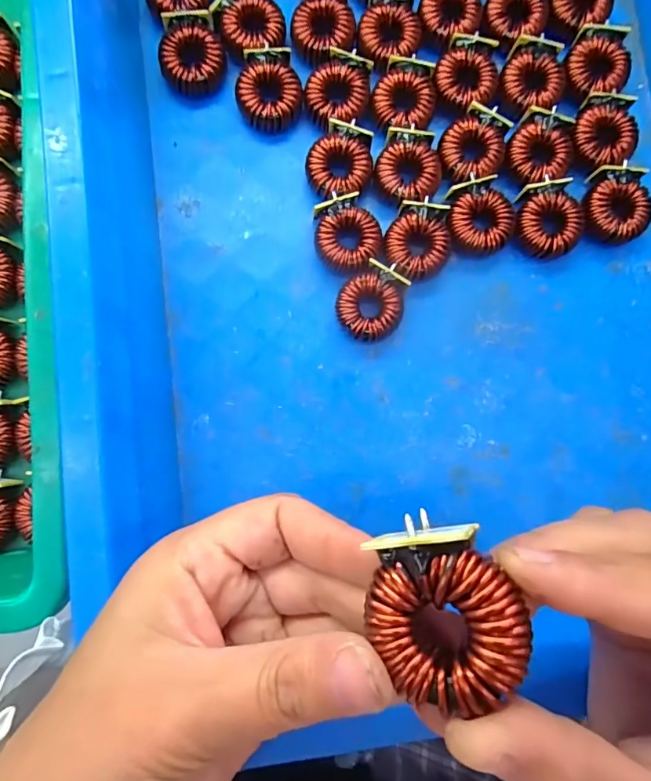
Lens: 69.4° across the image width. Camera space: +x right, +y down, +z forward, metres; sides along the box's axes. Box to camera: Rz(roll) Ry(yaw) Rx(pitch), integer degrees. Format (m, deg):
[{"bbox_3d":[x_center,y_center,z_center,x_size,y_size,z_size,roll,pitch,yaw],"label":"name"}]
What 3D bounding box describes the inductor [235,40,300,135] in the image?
[{"bbox_3d":[-0.032,-0.170,0.270,0.035,0.017,0.043,0,85,-2],"label":"inductor"}]

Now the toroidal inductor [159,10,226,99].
[{"bbox_3d":[-0.075,-0.192,0.268,0.034,0.014,0.041,-10,86,-2],"label":"toroidal inductor"}]

